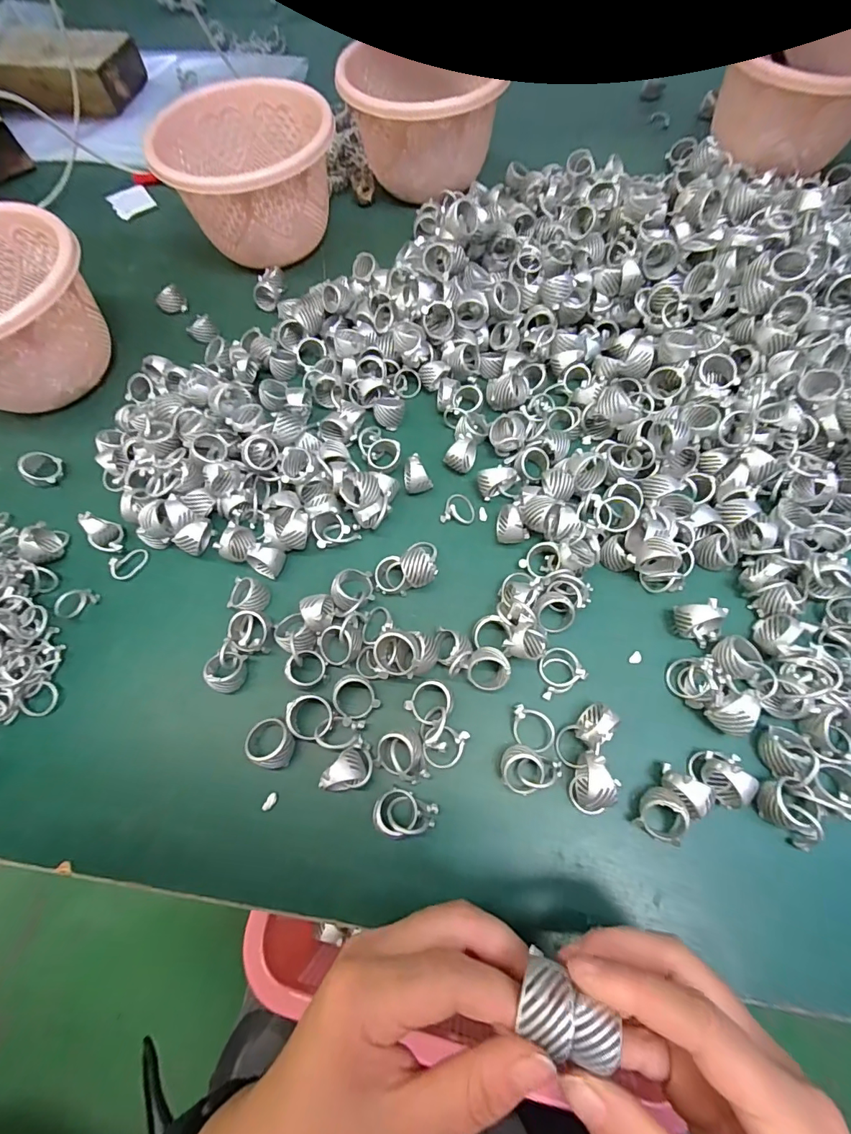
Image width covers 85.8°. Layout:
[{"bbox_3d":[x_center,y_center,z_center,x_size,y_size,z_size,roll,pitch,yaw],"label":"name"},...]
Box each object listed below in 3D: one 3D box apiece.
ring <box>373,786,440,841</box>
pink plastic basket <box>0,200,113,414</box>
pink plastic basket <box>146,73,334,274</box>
[{"bbox_3d":[-0.010,0.126,0.232,0.030,0.018,0.021,17,70,10],"label":"ring"},{"bbox_3d":[-0.309,-0.183,0.344,0.129,0.086,0.130,-1,68,3],"label":"pink plastic basket"},{"bbox_3d":[-0.149,-0.332,0.397,0.139,0.081,0.128,-28,69,-8],"label":"pink plastic basket"}]

